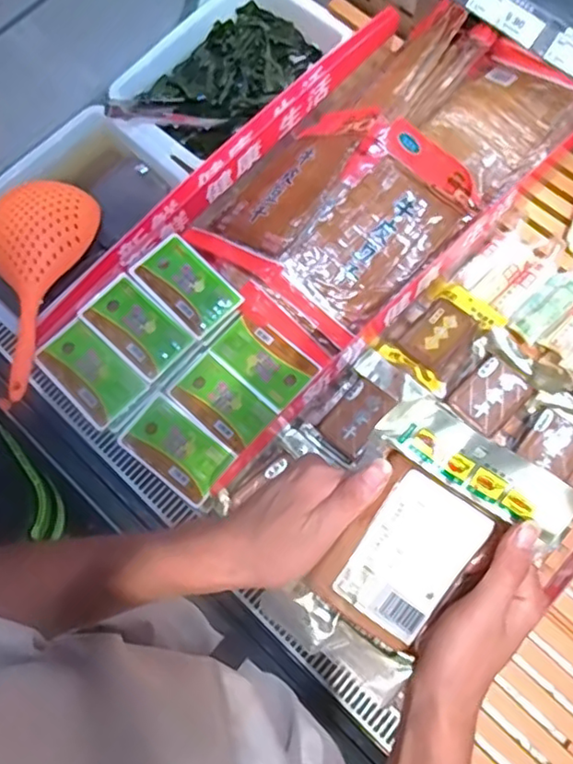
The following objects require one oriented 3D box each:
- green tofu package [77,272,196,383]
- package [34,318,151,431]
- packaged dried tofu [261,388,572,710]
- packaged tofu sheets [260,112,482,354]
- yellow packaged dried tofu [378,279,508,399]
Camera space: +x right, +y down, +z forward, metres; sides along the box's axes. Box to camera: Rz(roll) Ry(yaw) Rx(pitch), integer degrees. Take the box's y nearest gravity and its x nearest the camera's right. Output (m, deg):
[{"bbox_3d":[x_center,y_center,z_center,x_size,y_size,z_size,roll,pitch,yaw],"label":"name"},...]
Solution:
[{"bbox_3d":[-0.201,-0.070,0.833,0.144,0.041,0.086,42,78,13],"label":"green tofu package"},{"bbox_3d":[-0.261,-0.010,0.815,0.085,0.041,0.139,-43,76,-11],"label":"package"},{"bbox_3d":[0.078,0.108,0.383,0.118,0.030,0.176,36,92,17],"label":"packaged dried tofu"},{"bbox_3d":[0.125,-0.201,0.840,0.163,0.039,0.305,39,88,4],"label":"packaged tofu sheets"},{"bbox_3d":[0.225,-0.069,0.873,0.111,0.028,0.161,39,77,12],"label":"yellow packaged dried tofu"}]

